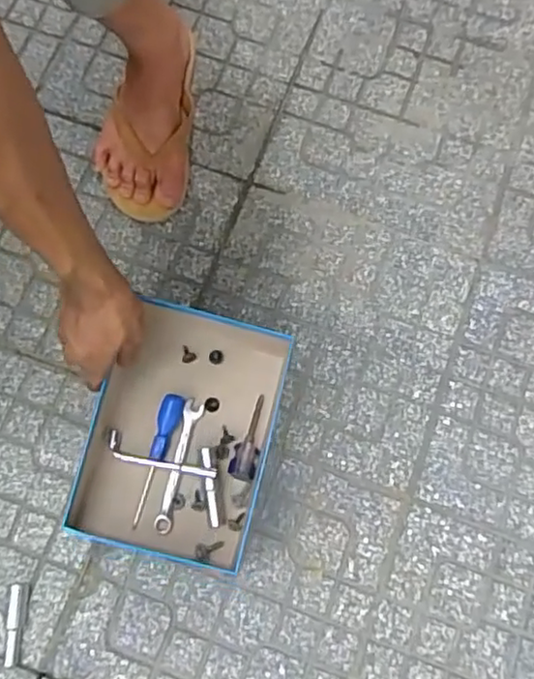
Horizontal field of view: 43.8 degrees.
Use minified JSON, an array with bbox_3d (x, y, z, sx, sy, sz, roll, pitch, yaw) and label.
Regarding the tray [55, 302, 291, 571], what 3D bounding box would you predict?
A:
[{"bbox_3d":[-0.085,0.090,0.681,0.173,0.025,0.248,13,74,4],"label":"tray"}]

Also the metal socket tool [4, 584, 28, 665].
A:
[{"bbox_3d":[-0.262,0.296,0.689,0.017,0.013,0.079,2,74,1],"label":"metal socket tool"}]

